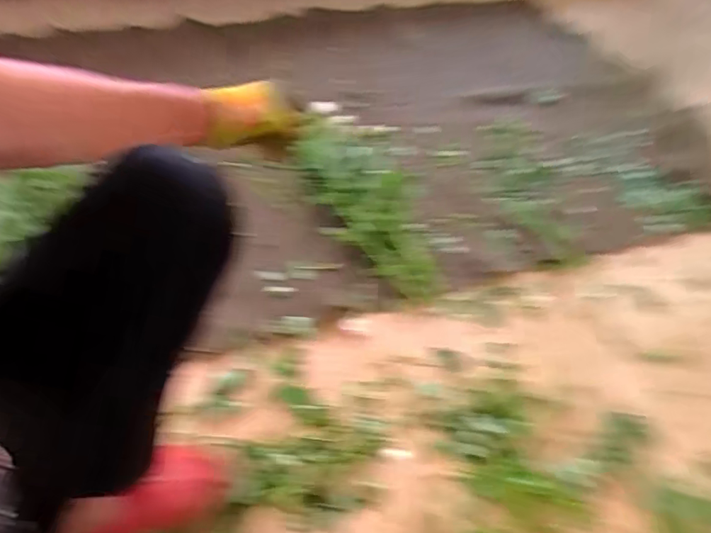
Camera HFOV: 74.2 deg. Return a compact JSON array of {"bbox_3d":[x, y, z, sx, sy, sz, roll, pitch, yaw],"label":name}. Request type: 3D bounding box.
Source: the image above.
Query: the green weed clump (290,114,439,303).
[{"bbox_3d":[0.042,-0.147,0.910,0.213,0.077,0.474,-20,63,-20],"label":"green weed clump"}]

